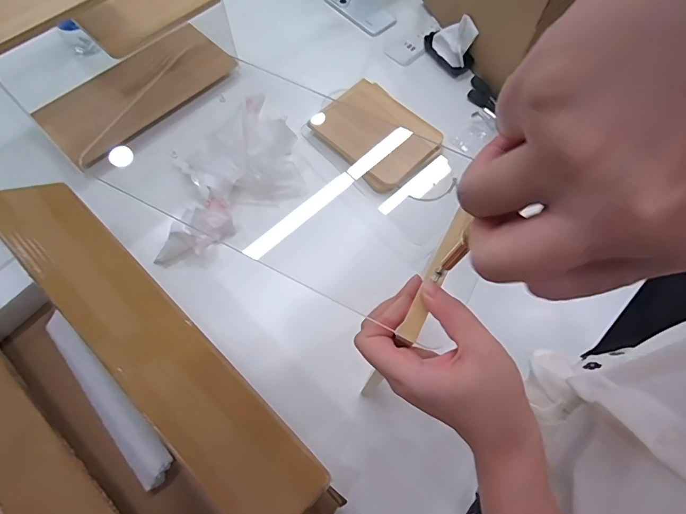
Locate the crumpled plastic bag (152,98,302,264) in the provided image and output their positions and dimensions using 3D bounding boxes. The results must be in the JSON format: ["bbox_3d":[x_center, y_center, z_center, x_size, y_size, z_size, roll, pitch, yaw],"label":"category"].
[{"bbox_3d":[-0.198,-0.135,0.651,0.270,0.067,0.187,-35,71,-16],"label":"crumpled plastic bag"}]

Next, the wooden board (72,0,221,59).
[{"bbox_3d":[-0.310,-0.392,0.644,0.148,0.017,0.185,43,71,16],"label":"wooden board"}]

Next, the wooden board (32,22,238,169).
[{"bbox_3d":[-0.351,-0.293,0.720,0.150,0.016,0.314,42,71,13],"label":"wooden board"}]

